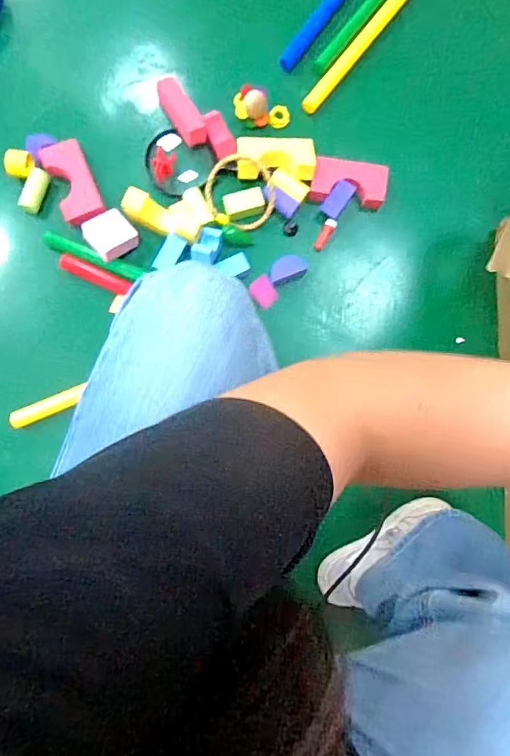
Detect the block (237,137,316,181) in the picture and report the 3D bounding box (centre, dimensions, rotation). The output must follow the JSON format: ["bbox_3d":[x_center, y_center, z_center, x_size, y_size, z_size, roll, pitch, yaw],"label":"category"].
[{"bbox_3d":[0.040,-0.405,0.881,0.142,0.035,0.073,3,83,4],"label":"block"}]

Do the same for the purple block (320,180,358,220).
[{"bbox_3d":[0.159,-0.342,0.907,0.037,0.019,0.073,35,87,7],"label":"purple block"}]

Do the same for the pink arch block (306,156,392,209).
[{"bbox_3d":[0.179,-0.371,0.901,0.143,0.030,0.079,5,83,5],"label":"pink arch block"}]

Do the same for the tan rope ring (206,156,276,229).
[{"bbox_3d":[-0.026,-0.347,0.889,0.132,0.017,0.126,0,102,0],"label":"tan rope ring"}]

